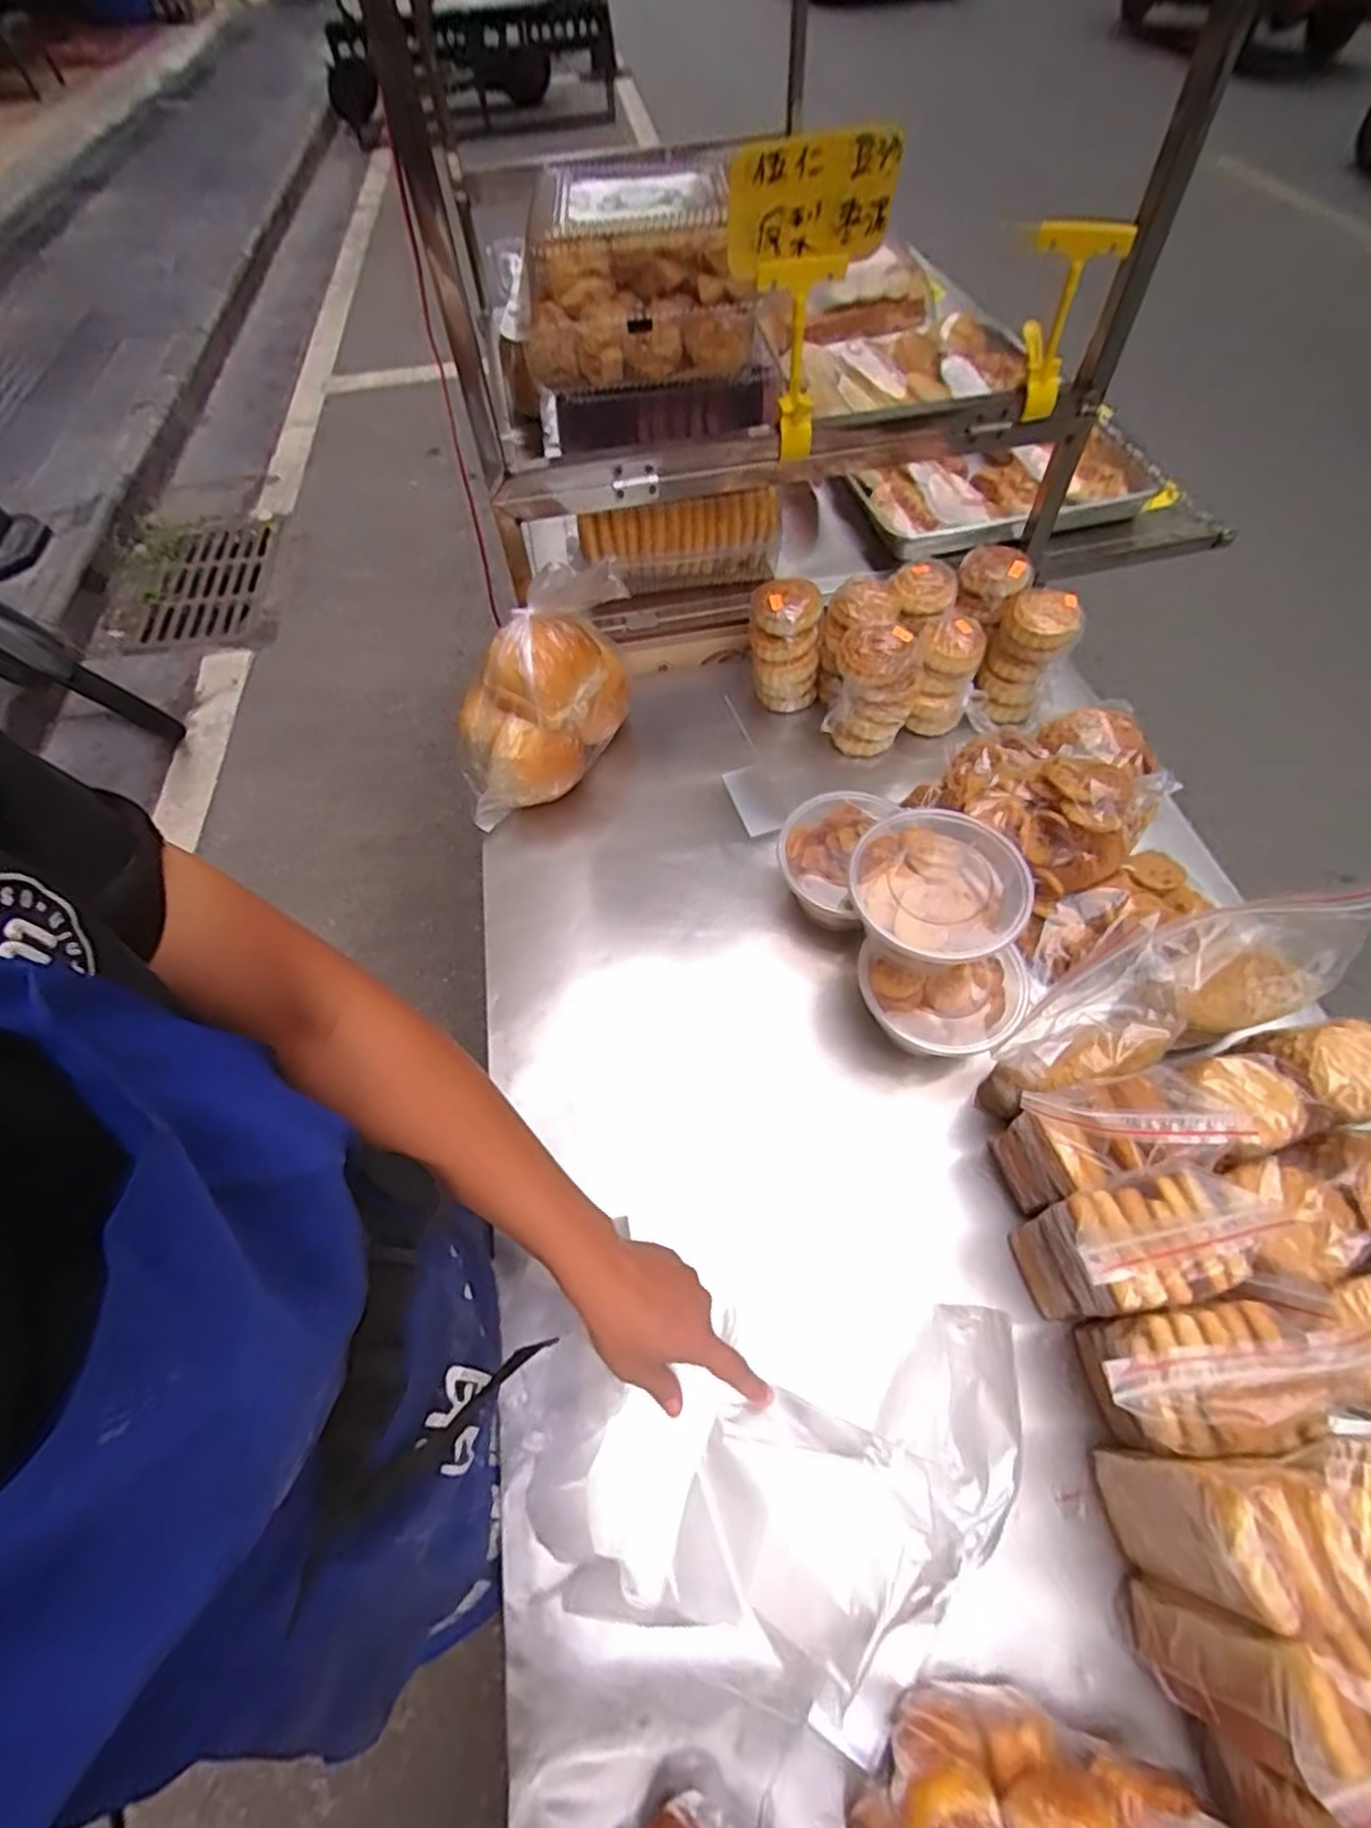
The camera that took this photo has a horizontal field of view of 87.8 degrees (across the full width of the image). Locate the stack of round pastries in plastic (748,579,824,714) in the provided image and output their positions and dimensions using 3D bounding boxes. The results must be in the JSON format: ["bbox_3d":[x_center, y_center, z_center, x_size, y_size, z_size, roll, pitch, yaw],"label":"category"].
[{"bbox_3d":[0.120,-0.328,0.881,0.084,0.147,0.074,1,58,5],"label":"stack of round pastries in plastic"}]

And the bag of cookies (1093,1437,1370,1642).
[{"bbox_3d":[0.346,0.361,0.431,0.122,0.165,0.065,-12,58,-3],"label":"bag of cookies"}]

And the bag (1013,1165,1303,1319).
[{"bbox_3d":[0.334,0.244,0.527,0.148,0.140,0.078,-13,58,-4],"label":"bag"}]

